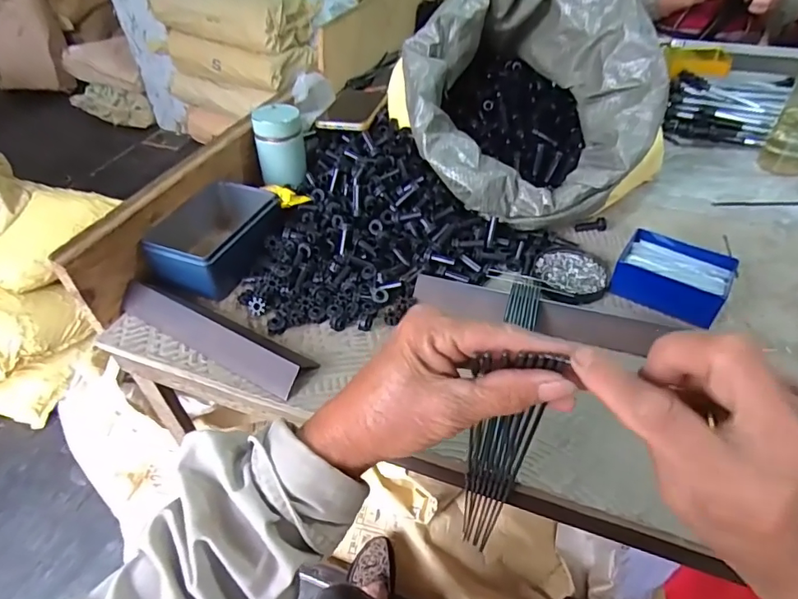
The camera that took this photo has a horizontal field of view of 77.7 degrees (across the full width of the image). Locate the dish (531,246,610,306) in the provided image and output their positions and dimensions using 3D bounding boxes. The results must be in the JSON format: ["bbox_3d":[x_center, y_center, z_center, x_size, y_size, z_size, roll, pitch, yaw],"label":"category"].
[{"bbox_3d":[0.200,-0.028,0.579,0.082,0.012,0.082,-1,44,1],"label":"dish"}]

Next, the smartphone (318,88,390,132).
[{"bbox_3d":[-0.064,-0.270,0.716,0.068,0.014,0.118,9,45,11],"label":"smartphone"}]

